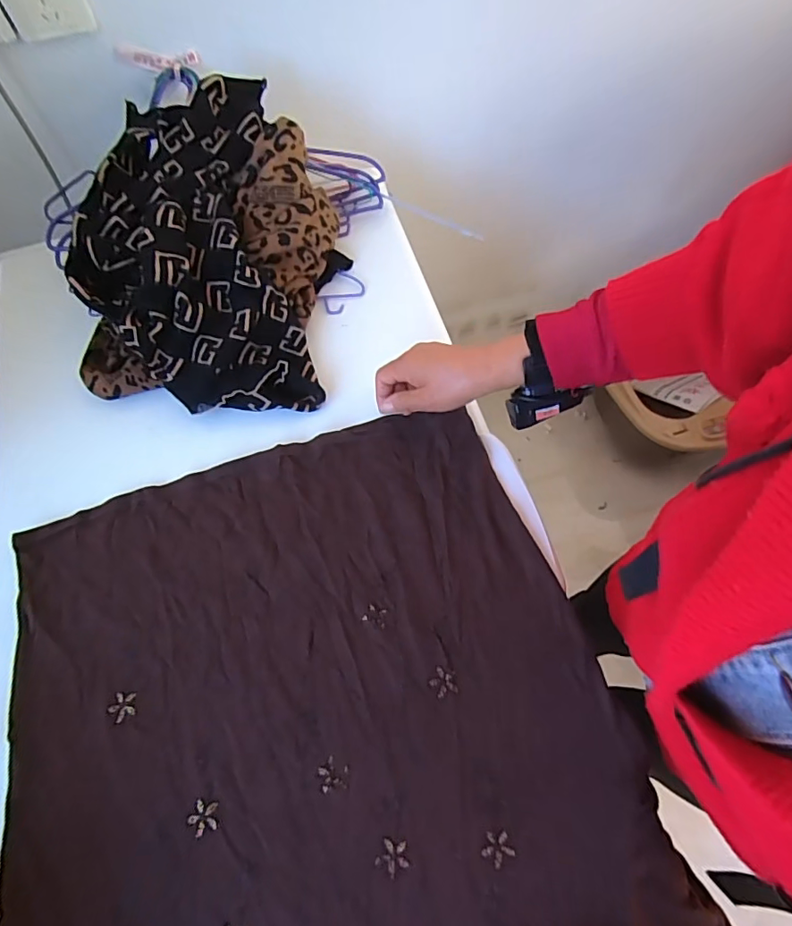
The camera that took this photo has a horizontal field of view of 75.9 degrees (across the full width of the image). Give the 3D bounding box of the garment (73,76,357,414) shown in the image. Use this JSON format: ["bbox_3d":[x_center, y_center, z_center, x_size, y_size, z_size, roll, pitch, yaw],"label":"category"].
[{"bbox_3d":[-0.214,-0.255,0.599,0.276,0.138,0.382,5,66,4],"label":"garment"}]

